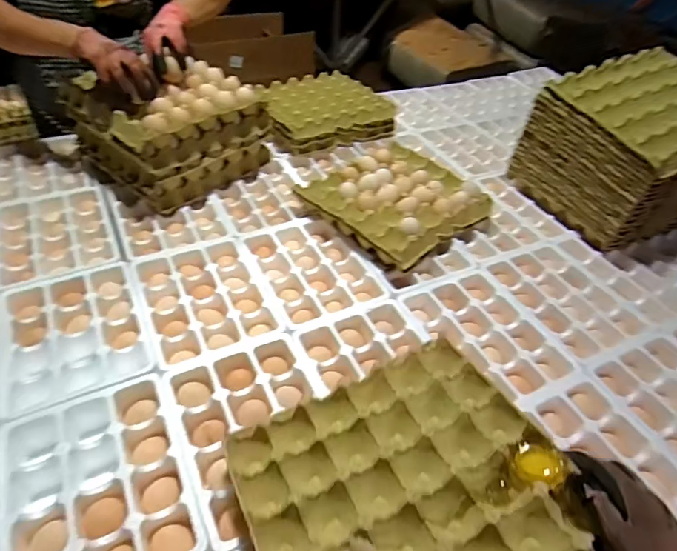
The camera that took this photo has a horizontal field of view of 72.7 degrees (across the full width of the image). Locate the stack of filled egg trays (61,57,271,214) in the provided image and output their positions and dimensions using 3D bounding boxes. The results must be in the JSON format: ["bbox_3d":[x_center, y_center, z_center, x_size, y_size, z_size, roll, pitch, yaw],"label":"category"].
[{"bbox_3d":[-0.343,-0.306,0.954,0.284,0.205,0.296,33,50,25],"label":"stack of filled egg trays"}]

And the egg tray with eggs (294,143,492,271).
[{"bbox_3d":[0.118,-0.153,0.918,0.305,0.059,0.280,-28,53,-31],"label":"egg tray with eggs"}]

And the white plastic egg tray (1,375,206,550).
[{"bbox_3d":[-0.274,0.251,0.535,0.182,0.069,0.246,-17,48,-23],"label":"white plastic egg tray"}]

